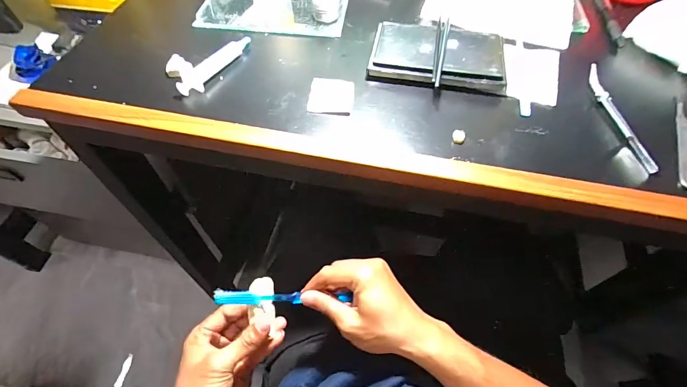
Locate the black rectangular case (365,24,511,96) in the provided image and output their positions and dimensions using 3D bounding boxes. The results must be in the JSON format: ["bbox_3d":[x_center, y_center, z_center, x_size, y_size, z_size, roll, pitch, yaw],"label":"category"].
[{"bbox_3d":[0.110,-0.163,0.414,0.150,0.022,0.094,8,57,5],"label":"black rectangular case"}]

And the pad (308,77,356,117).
[{"bbox_3d":[-0.014,-0.108,0.392,0.048,0.008,0.048,4,57,3],"label":"pad"}]

